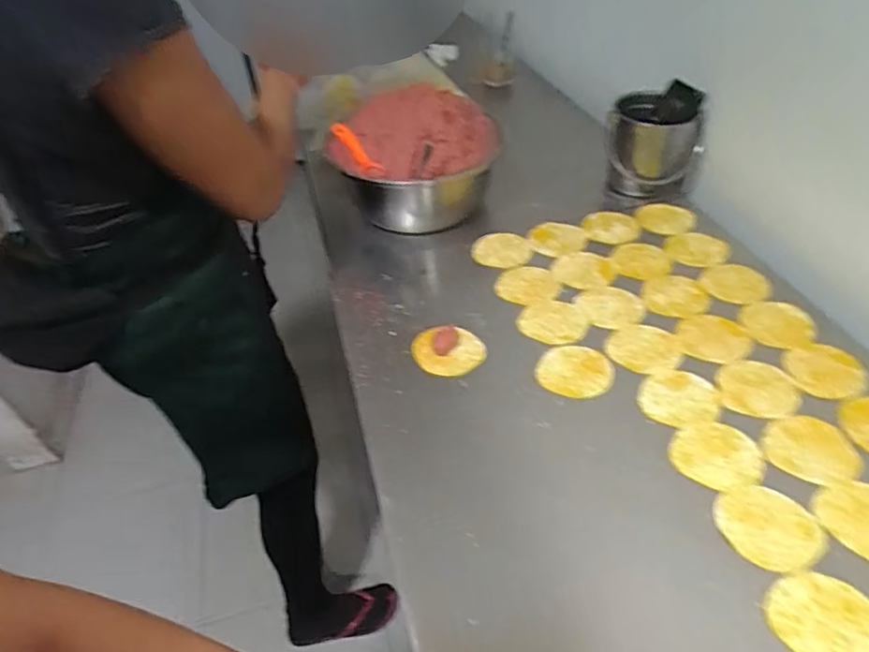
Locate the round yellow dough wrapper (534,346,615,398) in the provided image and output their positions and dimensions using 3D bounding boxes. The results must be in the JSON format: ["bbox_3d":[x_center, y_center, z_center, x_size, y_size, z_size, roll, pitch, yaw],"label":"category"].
[{"bbox_3d":[0.168,0.053,0.662,0.090,0.009,0.069,1,44,6],"label":"round yellow dough wrapper"}]

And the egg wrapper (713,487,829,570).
[{"bbox_3d":[0.314,0.187,0.515,0.085,0.006,0.080,-2,44,2],"label":"egg wrapper"}]

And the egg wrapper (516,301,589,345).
[{"bbox_3d":[0.157,-0.006,0.726,0.088,0.009,0.072,12,46,17],"label":"egg wrapper"}]

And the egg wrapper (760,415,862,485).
[{"bbox_3d":[0.390,0.127,0.572,0.084,0.005,0.075,12,54,27],"label":"egg wrapper"}]

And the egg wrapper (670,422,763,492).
[{"bbox_3d":[0.293,0.135,0.573,0.089,0.004,0.075,-9,44,-5],"label":"egg wrapper"}]

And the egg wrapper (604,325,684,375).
[{"bbox_3d":[0.259,0.027,0.683,0.091,0.004,0.079,-1,44,4],"label":"egg wrapper"}]

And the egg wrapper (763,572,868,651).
[{"bbox_3d":[0.328,0.245,0.453,0.080,0.006,0.085,-30,49,-24],"label":"egg wrapper"}]

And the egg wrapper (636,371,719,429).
[{"bbox_3d":[0.278,0.084,0.627,0.089,0.004,0.075,-5,44,-1],"label":"egg wrapper"}]

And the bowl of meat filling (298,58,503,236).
[{"bbox_3d":[-0.022,-0.259,0.879,0.233,0.177,0.213,-2,44,2],"label":"bowl of meat filling"}]

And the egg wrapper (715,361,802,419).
[{"bbox_3d":[0.371,0.072,0.632,0.086,0.006,0.076,6,45,11],"label":"egg wrapper"}]

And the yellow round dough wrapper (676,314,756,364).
[{"bbox_3d":[0.352,0.015,0.693,0.084,0.005,0.080,-6,46,6],"label":"yellow round dough wrapper"}]

